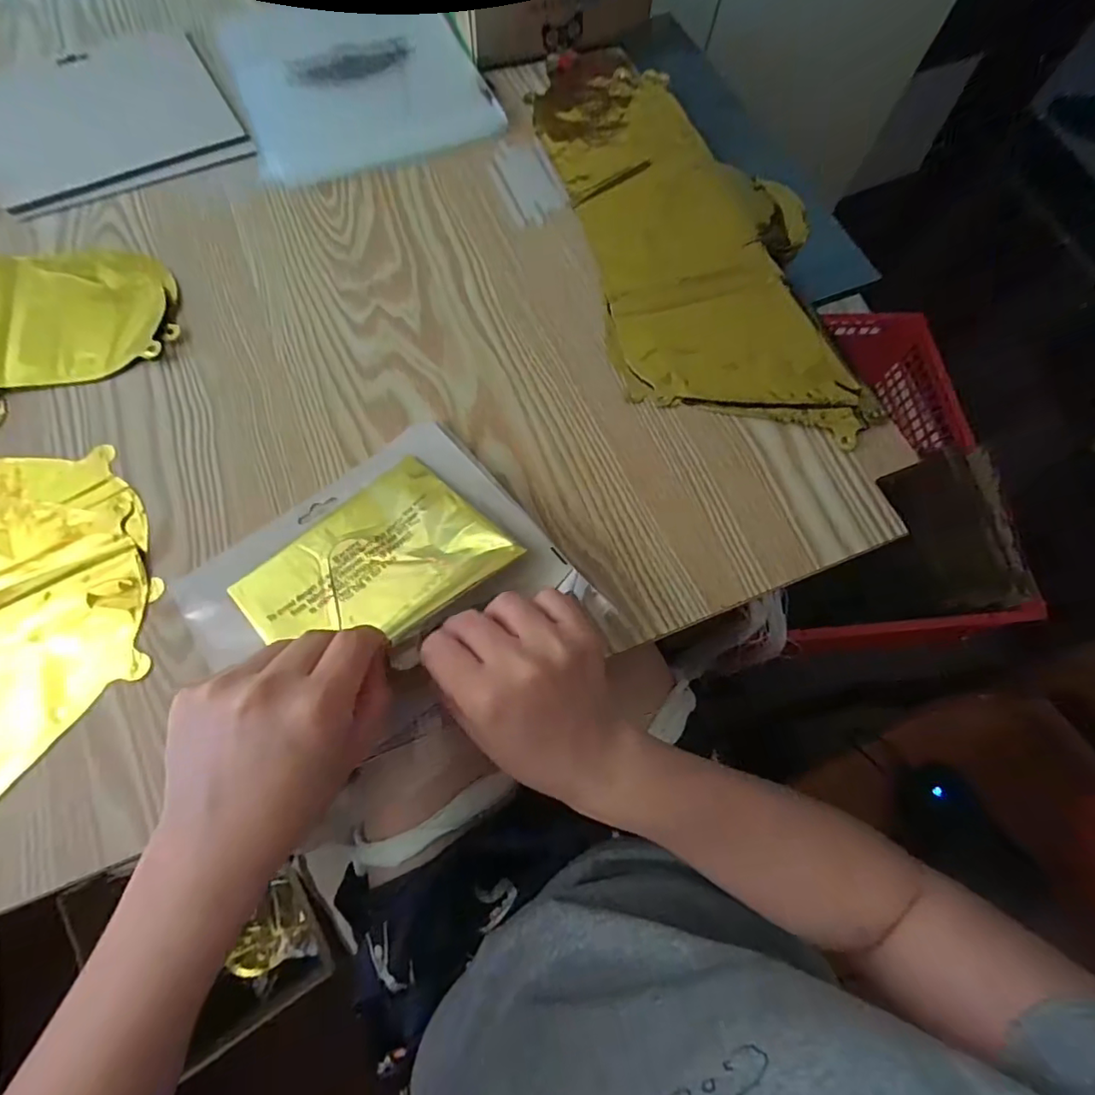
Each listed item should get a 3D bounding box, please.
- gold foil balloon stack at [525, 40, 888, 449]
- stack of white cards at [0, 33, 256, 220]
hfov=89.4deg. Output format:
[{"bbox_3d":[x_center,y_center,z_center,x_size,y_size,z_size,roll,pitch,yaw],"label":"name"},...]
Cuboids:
[{"bbox_3d":[0.127,-0.276,0.473,0.210,0.024,0.433,-9,69,-11],"label":"gold foil balloon stack"},{"bbox_3d":[-0.384,-0.373,0.482,0.197,0.013,0.180,-28,73,-12],"label":"stack of white cards"}]

